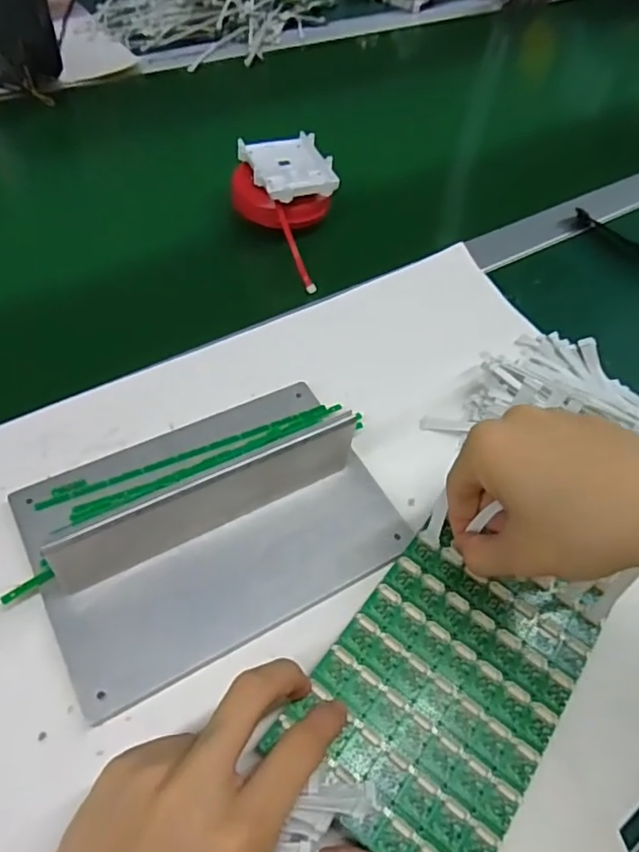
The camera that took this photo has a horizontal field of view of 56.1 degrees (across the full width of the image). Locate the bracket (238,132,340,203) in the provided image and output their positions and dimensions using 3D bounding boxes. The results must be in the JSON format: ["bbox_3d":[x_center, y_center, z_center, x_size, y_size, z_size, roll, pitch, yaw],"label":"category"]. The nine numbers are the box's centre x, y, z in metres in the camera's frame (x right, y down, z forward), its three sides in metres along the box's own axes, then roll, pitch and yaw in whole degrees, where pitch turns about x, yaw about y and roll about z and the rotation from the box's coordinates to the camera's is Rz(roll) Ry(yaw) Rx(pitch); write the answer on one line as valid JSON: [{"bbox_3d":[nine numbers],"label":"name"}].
[{"bbox_3d":[-0.025,-0.220,0.510,0.071,0.015,0.082,-12,56,-16],"label":"bracket"}]

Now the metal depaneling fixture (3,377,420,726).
[{"bbox_3d":[-0.057,0.042,0.335,0.208,0.055,0.139,-23,60,-22],"label":"metal depaneling fixture"}]

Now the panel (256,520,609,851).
[{"bbox_3d":[0.068,0.129,0.311,0.110,0.004,0.171,36,56,16],"label":"panel"}]

